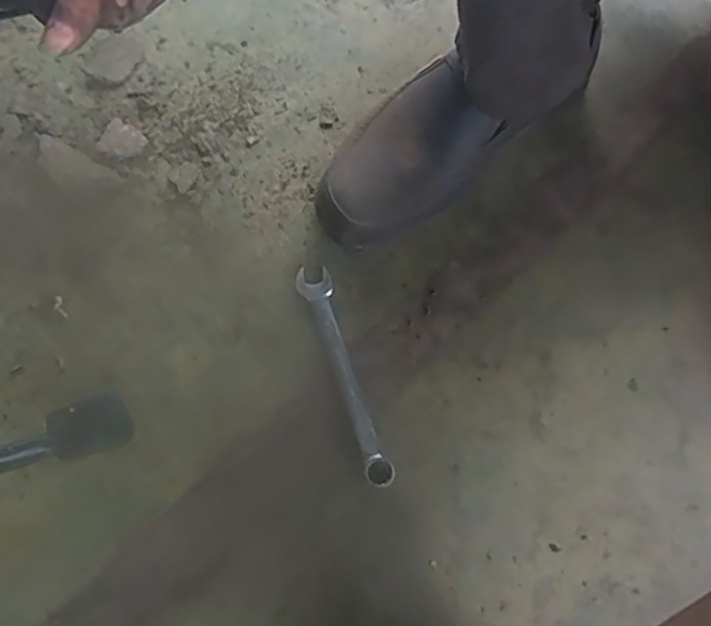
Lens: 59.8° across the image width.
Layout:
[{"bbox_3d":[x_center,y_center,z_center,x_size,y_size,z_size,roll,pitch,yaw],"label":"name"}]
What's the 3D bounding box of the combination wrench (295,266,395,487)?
[{"bbox_3d":[-0.009,0.042,0.444,0.024,0.008,0.165,-17,74,-6],"label":"combination wrench"}]

